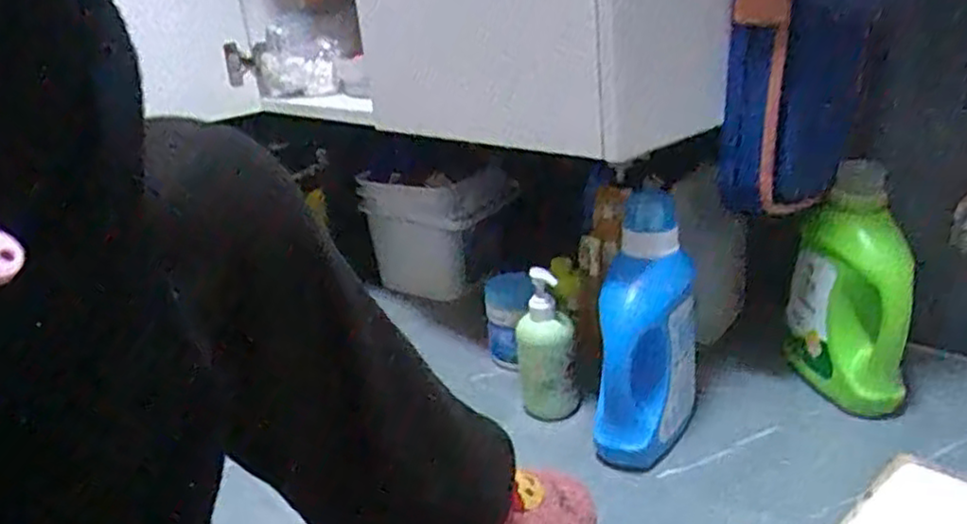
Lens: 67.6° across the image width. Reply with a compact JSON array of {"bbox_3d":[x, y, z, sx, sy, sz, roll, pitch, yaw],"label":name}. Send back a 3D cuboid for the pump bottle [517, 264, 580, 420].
[{"bbox_3d":[0.073,0.098,0.892,0.071,0.183,0.068,-7,21,0],"label":"pump bottle"}]

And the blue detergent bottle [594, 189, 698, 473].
[{"bbox_3d":[0.183,0.084,0.817,0.092,0.266,0.147,6,24,29],"label":"blue detergent bottle"}]

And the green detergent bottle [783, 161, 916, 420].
[{"bbox_3d":[0.433,0.040,0.873,0.148,0.266,0.097,1,22,20],"label":"green detergent bottle"}]

